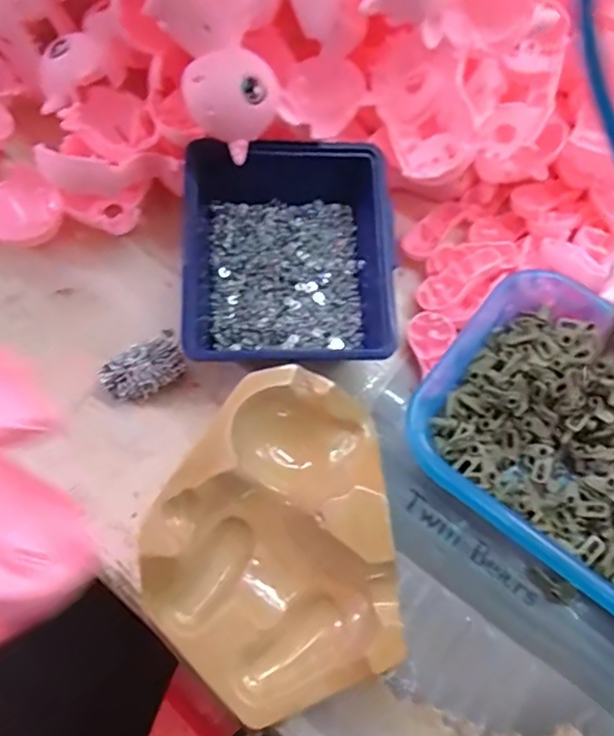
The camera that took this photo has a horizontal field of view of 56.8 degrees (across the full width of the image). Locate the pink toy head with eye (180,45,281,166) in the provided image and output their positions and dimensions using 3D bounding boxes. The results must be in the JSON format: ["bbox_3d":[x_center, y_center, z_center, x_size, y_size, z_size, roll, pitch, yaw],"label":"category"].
[{"bbox_3d":[-0.046,-0.180,0.380,0.068,0.050,0.055,7,66,-2],"label":"pink toy head with eye"}]

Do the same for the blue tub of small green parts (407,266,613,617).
[{"bbox_3d":[0.208,0.054,0.373,0.252,0.050,0.183,36,68,11],"label":"blue tub of small green parts"}]

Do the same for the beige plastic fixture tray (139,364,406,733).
[{"bbox_3d":[-0.022,0.100,0.347,0.142,0.049,0.195,0,66,-5],"label":"beige plastic fixture tray"}]

